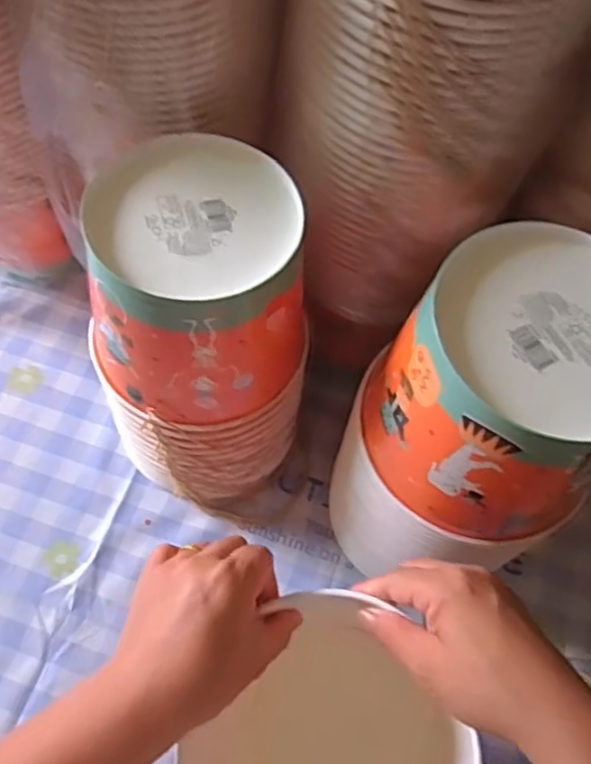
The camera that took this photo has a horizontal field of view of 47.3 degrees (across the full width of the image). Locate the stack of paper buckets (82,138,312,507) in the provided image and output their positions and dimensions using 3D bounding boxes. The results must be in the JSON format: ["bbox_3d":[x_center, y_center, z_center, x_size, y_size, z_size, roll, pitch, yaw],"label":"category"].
[{"bbox_3d":[-0.063,-0.031,0.519,0.142,0.262,0.157,0,63,-3],"label":"stack of paper buckets"}]

